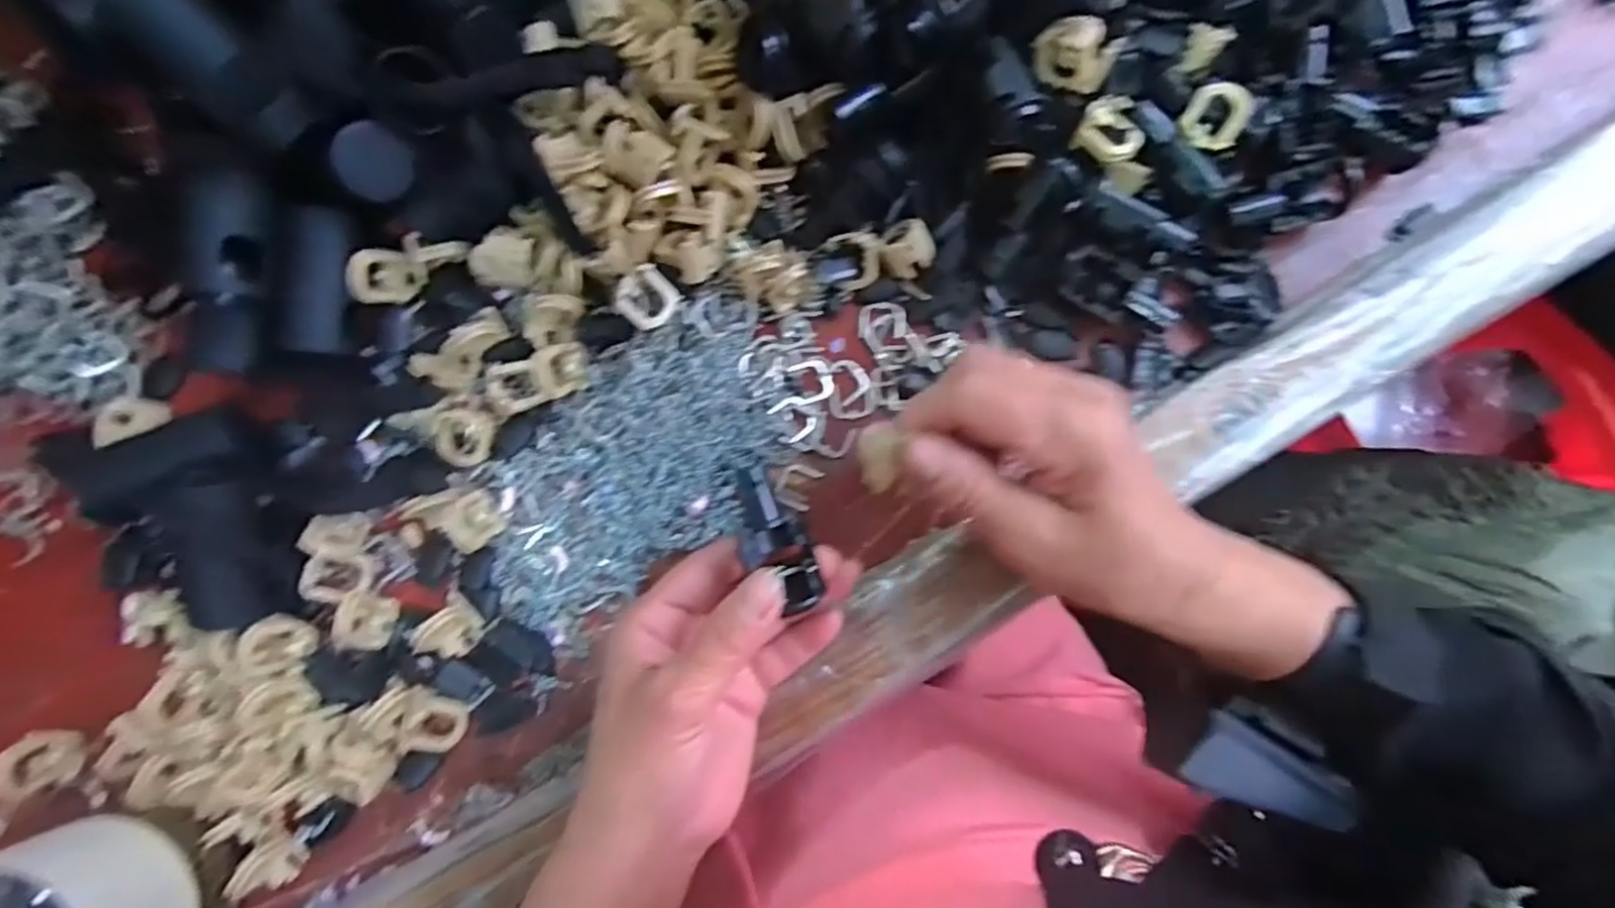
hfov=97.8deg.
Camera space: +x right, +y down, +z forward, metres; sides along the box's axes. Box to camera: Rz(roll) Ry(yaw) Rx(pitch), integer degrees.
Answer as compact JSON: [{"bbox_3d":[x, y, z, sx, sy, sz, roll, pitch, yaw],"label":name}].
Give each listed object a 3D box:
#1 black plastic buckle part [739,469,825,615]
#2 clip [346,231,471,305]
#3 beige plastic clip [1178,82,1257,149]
[{"bbox_3d":[-0.013,0.030,0.249,0.022,0.010,0.051,-24,93,-1],"label":"black plastic buckle part"},{"bbox_3d":[-0.174,-0.083,0.309,0.048,0.020,0.019,-21,86,-1],"label":"clip"},{"bbox_3d":[0.172,-0.141,0.296,0.025,0.008,0.028,30,87,2],"label":"beige plastic clip"}]

